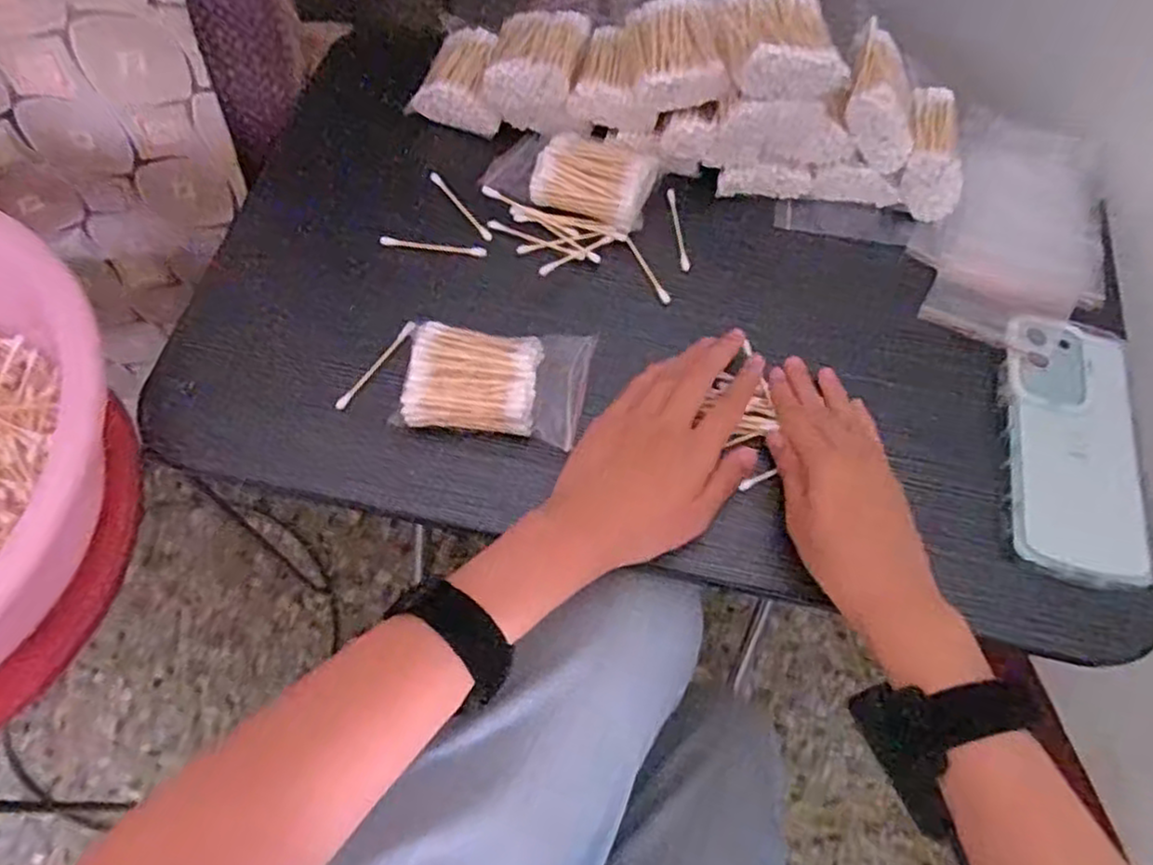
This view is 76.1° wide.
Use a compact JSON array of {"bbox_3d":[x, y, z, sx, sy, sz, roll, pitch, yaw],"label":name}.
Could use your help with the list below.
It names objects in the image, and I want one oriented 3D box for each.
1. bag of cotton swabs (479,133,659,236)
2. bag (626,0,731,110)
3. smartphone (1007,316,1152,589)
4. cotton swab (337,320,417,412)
[{"bbox_3d":[-0.003,-0.171,0.498,0.107,0.034,0.051,18,62,6],"label":"bag of cotton swabs"},{"bbox_3d":[0.064,-0.245,0.477,0.057,0.037,0.072,-1,62,-4],"label":"bag"},{"bbox_3d":[0.292,0.005,0.431,0.076,0.013,0.165,12,61,2],"label":"smartphone"},{"bbox_3d":[-0.121,-0.041,0.447,0.007,0.009,0.069,33,64,13],"label":"cotton swab"}]

